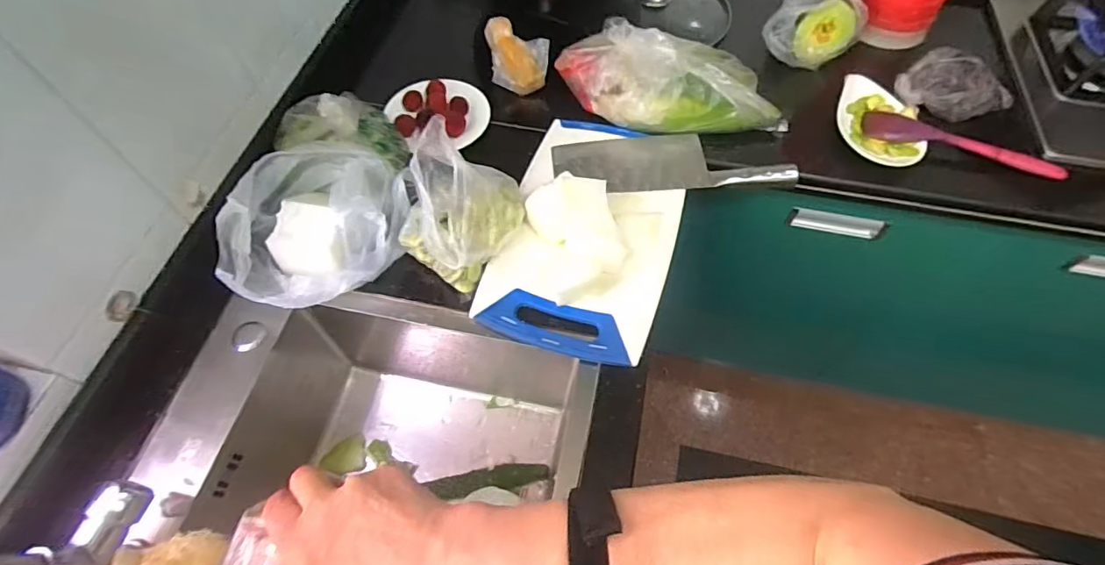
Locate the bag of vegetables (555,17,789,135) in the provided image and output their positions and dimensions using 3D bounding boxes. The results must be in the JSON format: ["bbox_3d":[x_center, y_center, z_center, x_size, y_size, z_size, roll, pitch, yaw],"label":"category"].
[{"bbox_3d":[0.168,-0.289,0.713,0.305,0.115,0.124,3,61,2],"label":"bag of vegetables"}]

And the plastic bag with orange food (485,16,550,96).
[{"bbox_3d":[-0.051,-0.342,0.784,0.086,0.073,0.078,-7,61,-4],"label":"plastic bag with orange food"}]

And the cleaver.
[{"bbox_3d":[0.162,-0.167,0.712,0.315,0.022,0.094,1,61,1],"label":"cleaver"}]

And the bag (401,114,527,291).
[{"bbox_3d":[-0.109,-0.097,0.603,0.125,0.139,0.140,33,66,17],"label":"bag"}]

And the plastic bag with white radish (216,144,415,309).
[{"bbox_3d":[-0.285,-0.072,0.624,0.177,0.081,0.216,28,64,15],"label":"plastic bag with white radish"}]

